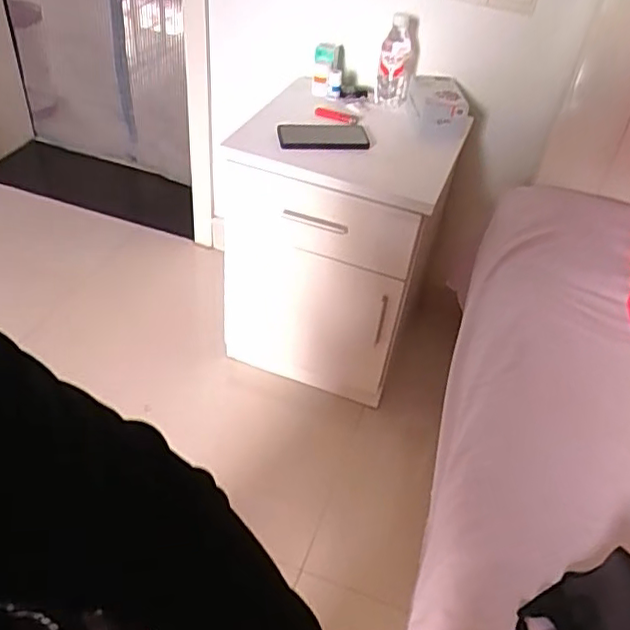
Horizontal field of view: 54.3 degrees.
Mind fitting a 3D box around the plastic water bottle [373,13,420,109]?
[{"bbox_3d":[0.159,-0.485,1.164,0.064,0.155,0.075,15,43,9],"label":"plastic water bottle"}]

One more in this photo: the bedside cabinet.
[{"bbox_3d":[0.034,-0.145,1.269,0.407,0.539,0.328,14,43,8],"label":"bedside cabinet"}]

